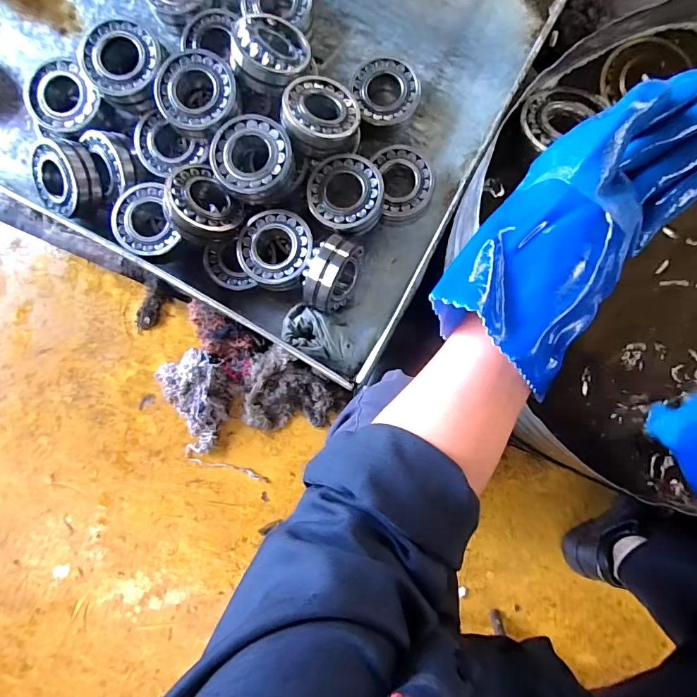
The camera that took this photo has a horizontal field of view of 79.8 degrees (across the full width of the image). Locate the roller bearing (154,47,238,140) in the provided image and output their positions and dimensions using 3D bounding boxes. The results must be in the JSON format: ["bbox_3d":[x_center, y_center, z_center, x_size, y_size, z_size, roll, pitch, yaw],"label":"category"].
[{"bbox_3d":[-0.220,-0.370,0.609,0.118,0.038,0.112,0,88,2],"label":"roller bearing"}]

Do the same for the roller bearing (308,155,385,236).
[{"bbox_3d":[-0.003,-0.238,0.640,0.112,0.038,0.119,-2,88,2],"label":"roller bearing"}]

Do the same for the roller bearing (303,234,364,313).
[{"bbox_3d":[-0.024,-0.109,0.646,0.061,0.115,0.107,24,89,3],"label":"roller bearing"}]

